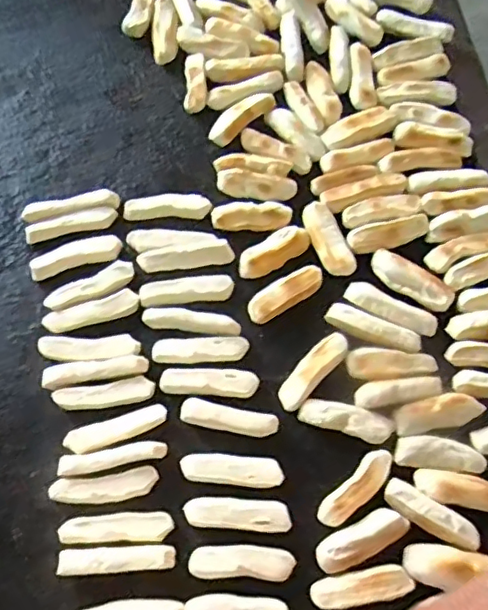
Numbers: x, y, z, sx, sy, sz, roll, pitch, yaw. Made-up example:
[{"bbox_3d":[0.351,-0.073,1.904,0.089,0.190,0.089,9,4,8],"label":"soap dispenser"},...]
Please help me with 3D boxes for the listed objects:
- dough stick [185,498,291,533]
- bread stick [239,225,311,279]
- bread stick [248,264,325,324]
[{"bbox_3d":[-0.004,0.137,0.387,0.069,0.008,0.019,4,69,0],"label":"dough stick"},{"bbox_3d":[0.023,-0.042,0.463,0.061,0.012,0.025,-33,73,-13],"label":"bread stick"},{"bbox_3d":[0.032,-0.009,0.446,0.063,0.010,0.024,-32,73,-13],"label":"bread stick"}]

